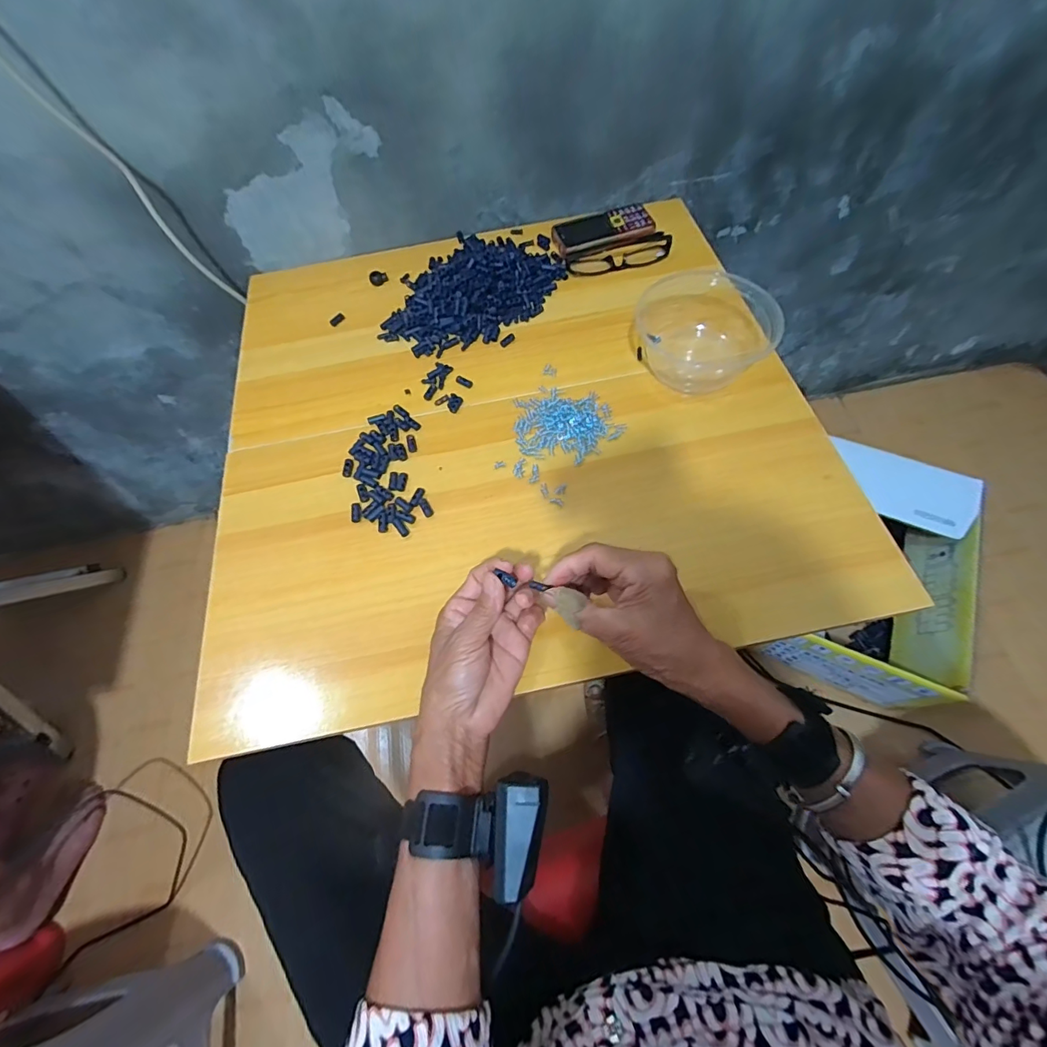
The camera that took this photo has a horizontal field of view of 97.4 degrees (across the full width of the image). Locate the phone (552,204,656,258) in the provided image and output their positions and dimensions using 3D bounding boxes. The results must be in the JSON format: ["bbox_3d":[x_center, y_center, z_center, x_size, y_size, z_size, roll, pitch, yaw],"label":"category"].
[{"bbox_3d":[0.103,-0.376,0.589,0.124,0.019,0.049,-14,64,-3],"label":"phone"}]

